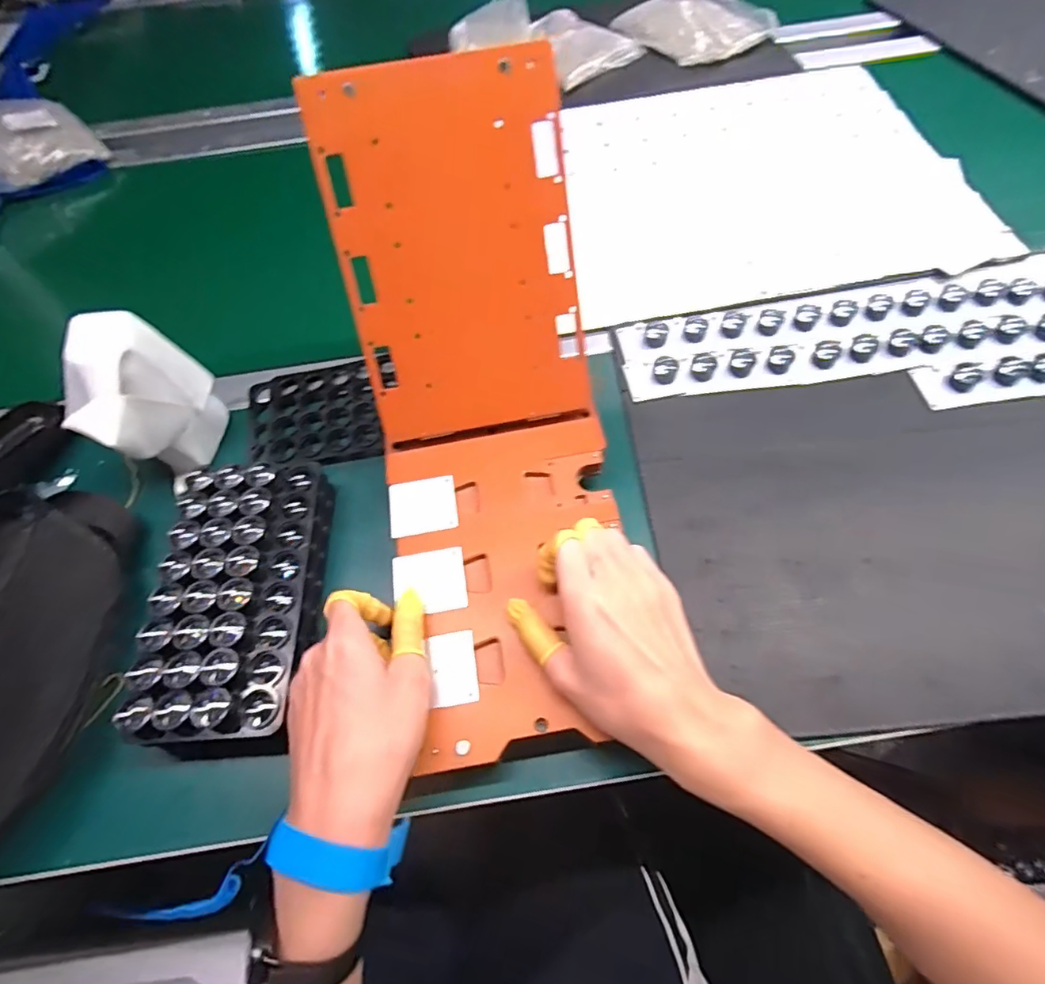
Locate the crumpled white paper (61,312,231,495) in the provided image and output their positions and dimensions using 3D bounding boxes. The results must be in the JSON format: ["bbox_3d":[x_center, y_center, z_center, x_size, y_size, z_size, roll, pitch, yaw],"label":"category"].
[{"bbox_3d":[-0.297,-0.068,0.427,0.060,0.119,0.099,10,62,9],"label":"crumpled white paper"}]

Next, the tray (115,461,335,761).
[{"bbox_3d":[-0.198,0.069,0.373,0.098,0.030,0.200,-4,61,2],"label":"tray"}]

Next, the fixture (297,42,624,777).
[{"bbox_3d":[-0.031,-0.059,0.366,0.163,0.123,0.413,-5,95,2],"label":"fixture"}]

